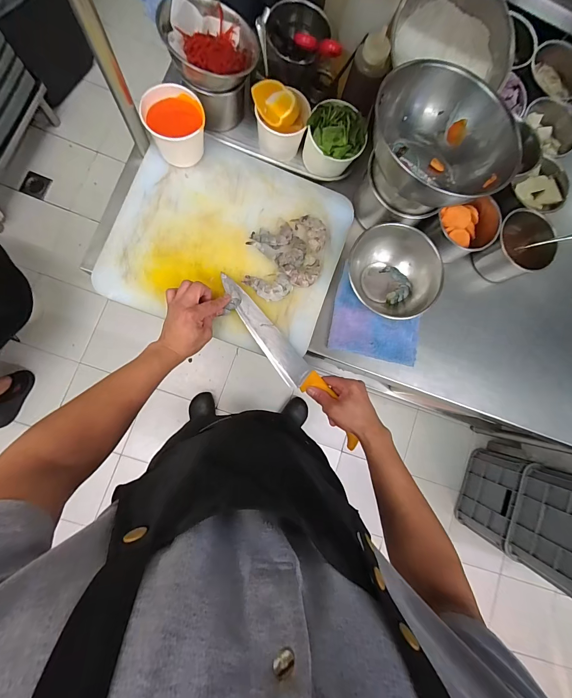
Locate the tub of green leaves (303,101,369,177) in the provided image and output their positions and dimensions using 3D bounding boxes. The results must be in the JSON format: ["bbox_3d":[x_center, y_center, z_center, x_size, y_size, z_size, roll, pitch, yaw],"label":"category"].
[{"bbox_3d":[0.085,-0.374,0.576,0.101,0.099,0.092,1,84,-7],"label":"tub of green leaves"}]

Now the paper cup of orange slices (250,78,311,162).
[{"bbox_3d":[-0.007,-0.401,0.559,0.095,0.098,0.071,-5,85,-8],"label":"paper cup of orange slices"}]

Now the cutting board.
[{"bbox_3d":[-0.096,-0.193,0.554,0.385,0.028,0.334,20,82,-5],"label":"cutting board"}]

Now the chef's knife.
[{"bbox_3d":[0.003,0.014,0.541,0.048,0.028,0.350,-38,84,-9],"label":"chef's knife"}]

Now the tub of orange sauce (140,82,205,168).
[{"bbox_3d":[-0.186,-0.374,0.528,0.087,0.076,0.081,1,84,-7],"label":"tub of orange sauce"}]

